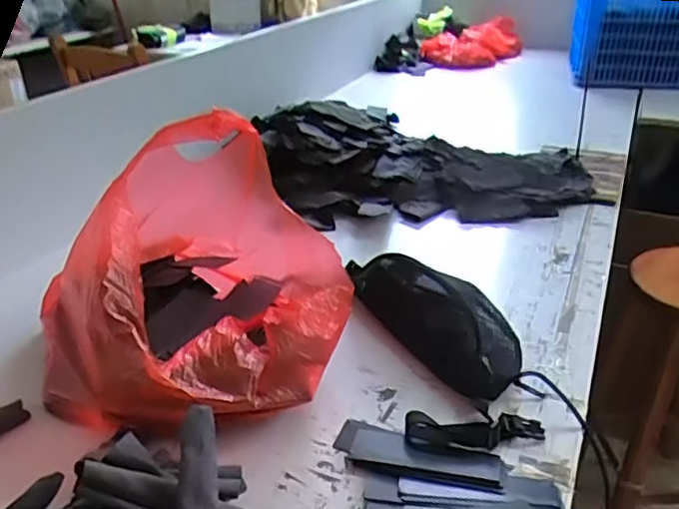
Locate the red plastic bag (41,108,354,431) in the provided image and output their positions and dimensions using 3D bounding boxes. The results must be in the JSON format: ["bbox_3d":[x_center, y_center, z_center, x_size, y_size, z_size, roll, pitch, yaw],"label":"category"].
[{"bbox_3d":[-0.176,0.021,0.719,0.347,0.264,0.309,-2,29,-2],"label":"red plastic bag"}]

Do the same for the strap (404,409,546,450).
[{"bbox_3d":[0.145,0.182,0.659,0.147,0.014,0.053,-4,29,-4],"label":"strap"}]

